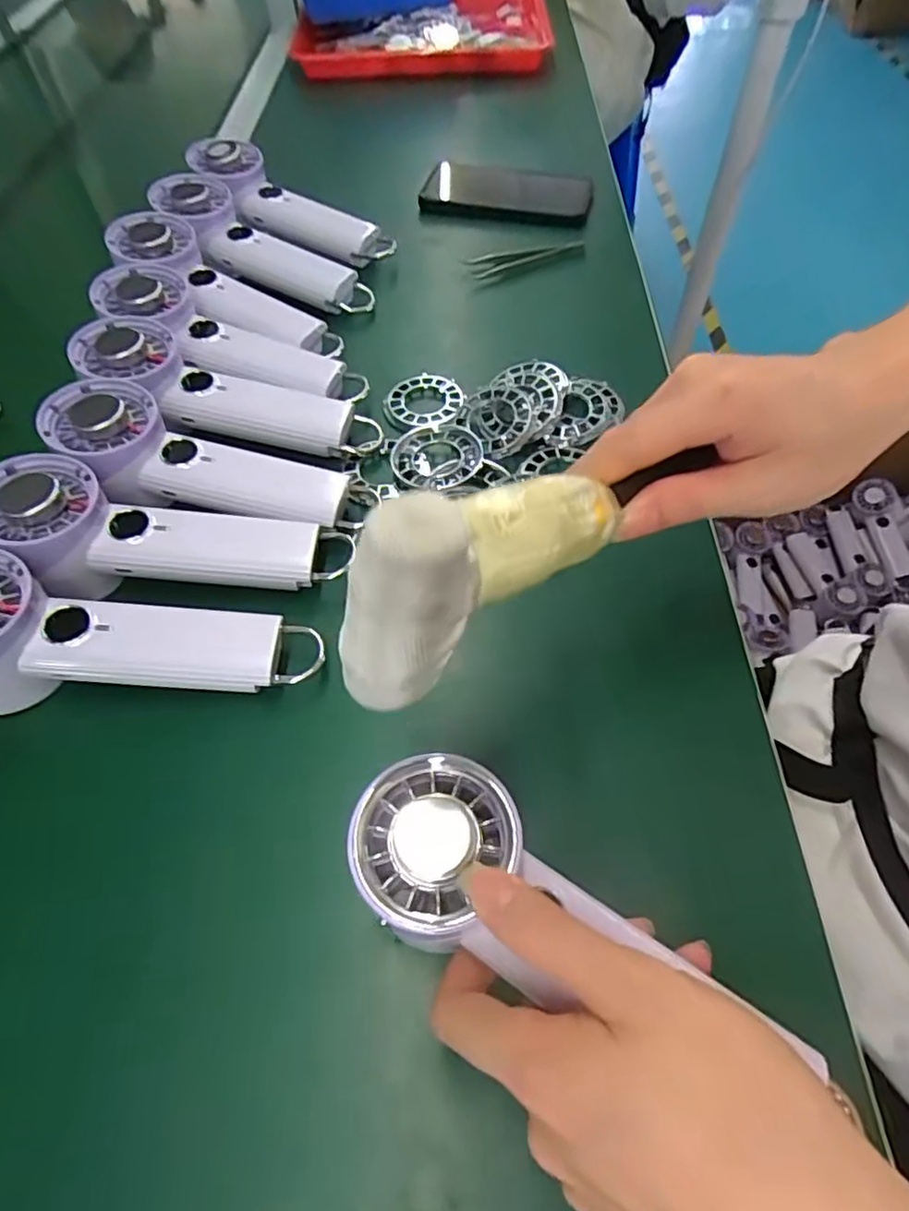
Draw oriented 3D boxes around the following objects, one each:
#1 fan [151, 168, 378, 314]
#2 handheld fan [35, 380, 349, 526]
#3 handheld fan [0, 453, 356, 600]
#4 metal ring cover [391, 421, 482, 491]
[{"bbox_3d":[-0.157,-0.293,0.524,0.196,0.034,0.066,31,61,-2],"label":"fan"},{"bbox_3d":[-0.151,-0.086,0.379,0.178,0.038,0.072,17,58,-4],"label":"handheld fan"},{"bbox_3d":[-0.158,-0.034,0.355,0.189,0.049,0.061,8,56,-9],"label":"handheld fan"},{"bbox_3d":[-0.011,-0.102,0.413,0.055,0.008,0.059,-1,56,2],"label":"metal ring cover"}]

